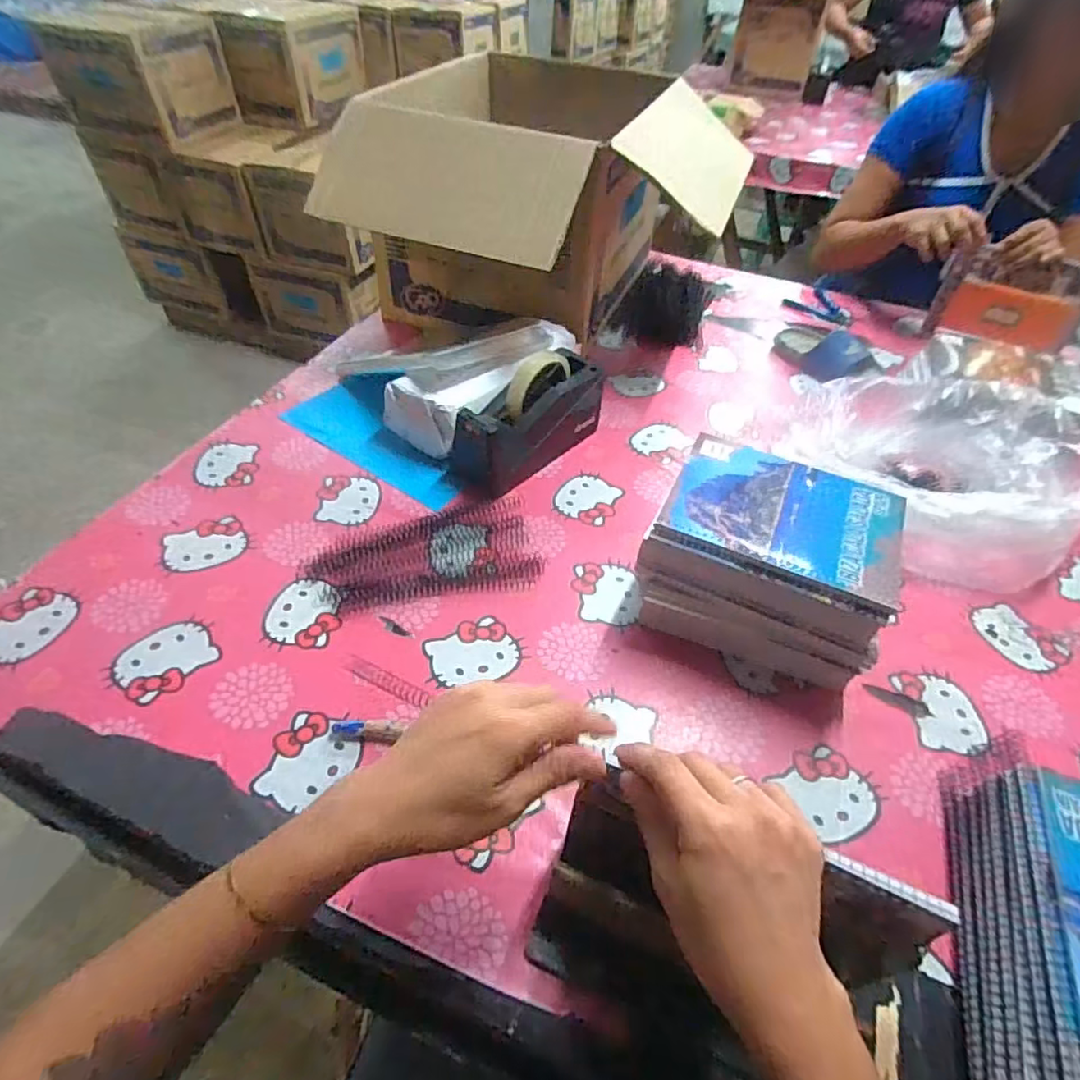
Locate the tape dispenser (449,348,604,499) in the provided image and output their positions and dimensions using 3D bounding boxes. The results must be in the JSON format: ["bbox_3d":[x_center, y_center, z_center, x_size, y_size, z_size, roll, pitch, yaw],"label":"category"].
[{"bbox_3d":[-0.008,-0.149,0.718,0.213,0.112,0.074,-35,58,-30],"label":"tape dispenser"}]

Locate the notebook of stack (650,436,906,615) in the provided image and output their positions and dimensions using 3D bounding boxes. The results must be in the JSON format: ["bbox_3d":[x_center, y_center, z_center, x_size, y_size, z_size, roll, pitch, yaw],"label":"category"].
[{"bbox_3d":[0.219,-0.027,0.541,0.196,0.011,0.145,23,50,16],"label":"notebook of stack"}]

